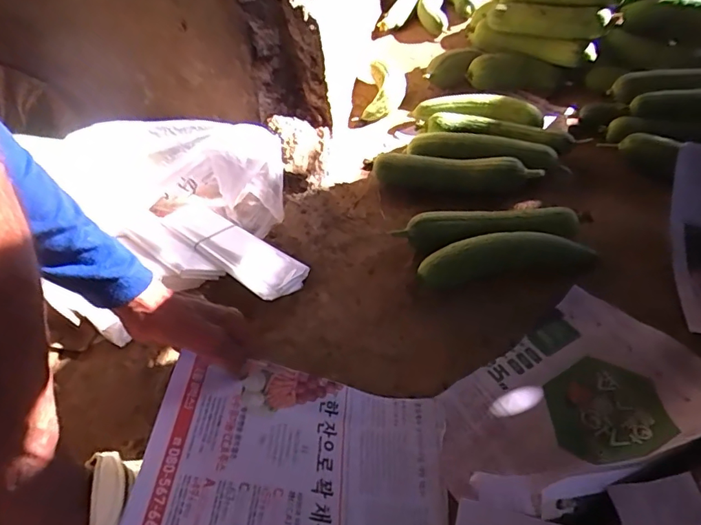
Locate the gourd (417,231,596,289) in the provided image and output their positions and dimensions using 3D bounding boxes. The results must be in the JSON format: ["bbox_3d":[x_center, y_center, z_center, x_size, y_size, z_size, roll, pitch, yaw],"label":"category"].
[{"bbox_3d":[0.191,-0.003,0.598,0.216,0.042,0.055,-8,47,0],"label":"gourd"}]

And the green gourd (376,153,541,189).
[{"bbox_3d":[0.150,-0.125,0.716,0.236,0.048,0.047,10,50,15],"label":"green gourd"}]

